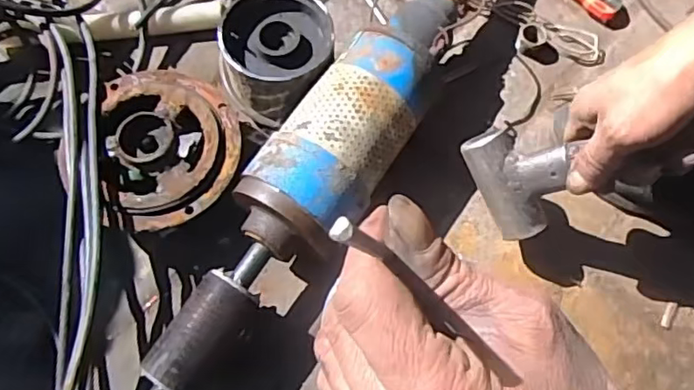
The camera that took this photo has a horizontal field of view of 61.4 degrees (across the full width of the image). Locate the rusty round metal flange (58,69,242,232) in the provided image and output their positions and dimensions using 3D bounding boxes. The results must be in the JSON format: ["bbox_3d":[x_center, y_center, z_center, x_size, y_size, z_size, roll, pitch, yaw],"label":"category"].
[{"bbox_3d":[-0.165,-0.042,0.501,0.139,0.021,0.145,1,71,-2],"label":"rusty round metal flange"}]

